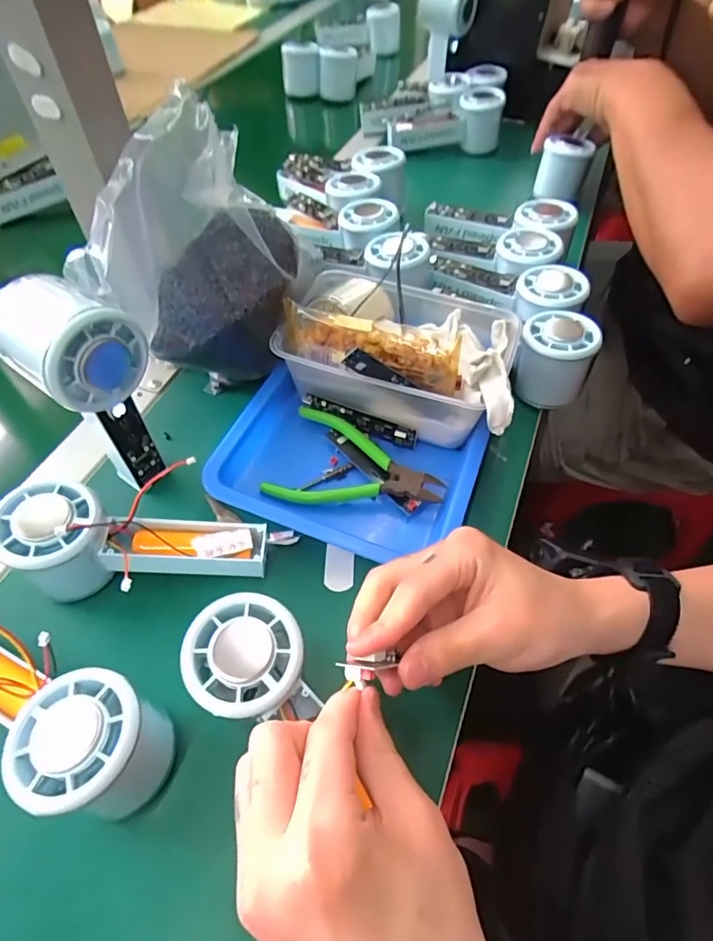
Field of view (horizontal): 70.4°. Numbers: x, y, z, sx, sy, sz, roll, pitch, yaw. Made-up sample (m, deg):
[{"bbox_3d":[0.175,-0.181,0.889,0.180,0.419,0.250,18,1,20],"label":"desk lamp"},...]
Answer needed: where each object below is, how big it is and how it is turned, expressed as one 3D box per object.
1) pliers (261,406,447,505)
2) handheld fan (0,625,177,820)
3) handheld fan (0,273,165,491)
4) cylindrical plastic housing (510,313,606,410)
[{"bbox_3d":[0.000,0.001,0.358,0.117,0.012,0.074,20,57,14],"label":"pliers"},{"bbox_3d":[-0.163,0.114,0.256,0.156,0.051,0.053,24,58,17],"label":"handheld fan"},{"bbox_3d":[-0.157,-0.043,0.313,0.064,0.137,0.058,33,61,22],"label":"handheld fan"},{"bbox_3d":[0.156,-0.089,0.404,0.054,0.056,0.053,0,54,0],"label":"cylindrical plastic housing"}]

